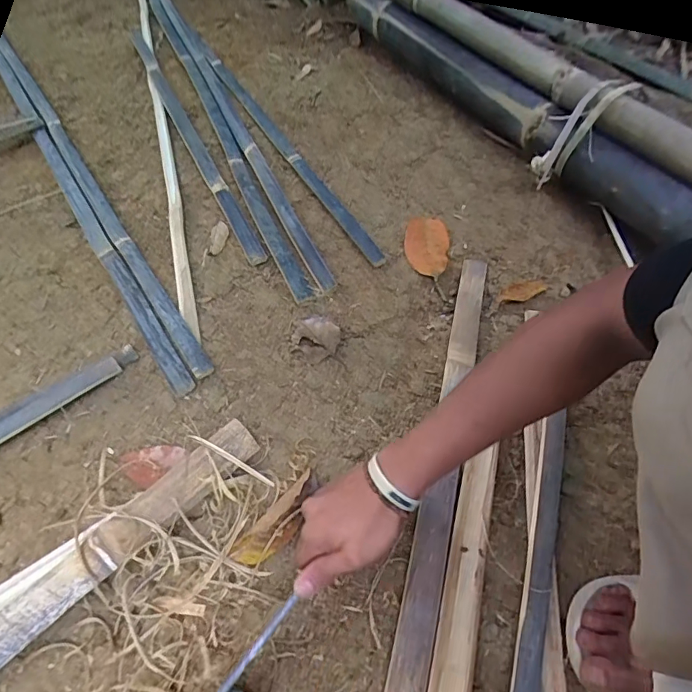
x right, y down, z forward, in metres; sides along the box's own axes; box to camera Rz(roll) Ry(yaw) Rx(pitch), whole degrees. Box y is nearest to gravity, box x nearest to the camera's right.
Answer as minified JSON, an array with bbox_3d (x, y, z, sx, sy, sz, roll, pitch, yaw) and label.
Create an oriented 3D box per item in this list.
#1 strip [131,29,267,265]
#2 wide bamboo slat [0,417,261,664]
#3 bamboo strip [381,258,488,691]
[{"bbox_3d":[-0.367,-0.505,1.049,0.036,0.024,1.040,-23,54,-13],"label":"strip"},{"bbox_3d":[-0.382,0.319,0.402,0.758,0.015,0.051,-40,61,-23],"label":"wide bamboo slat"},{"bbox_3d":[0.096,0.166,0.498,0.039,0.017,0.717,13,56,9],"label":"bamboo strip"}]

